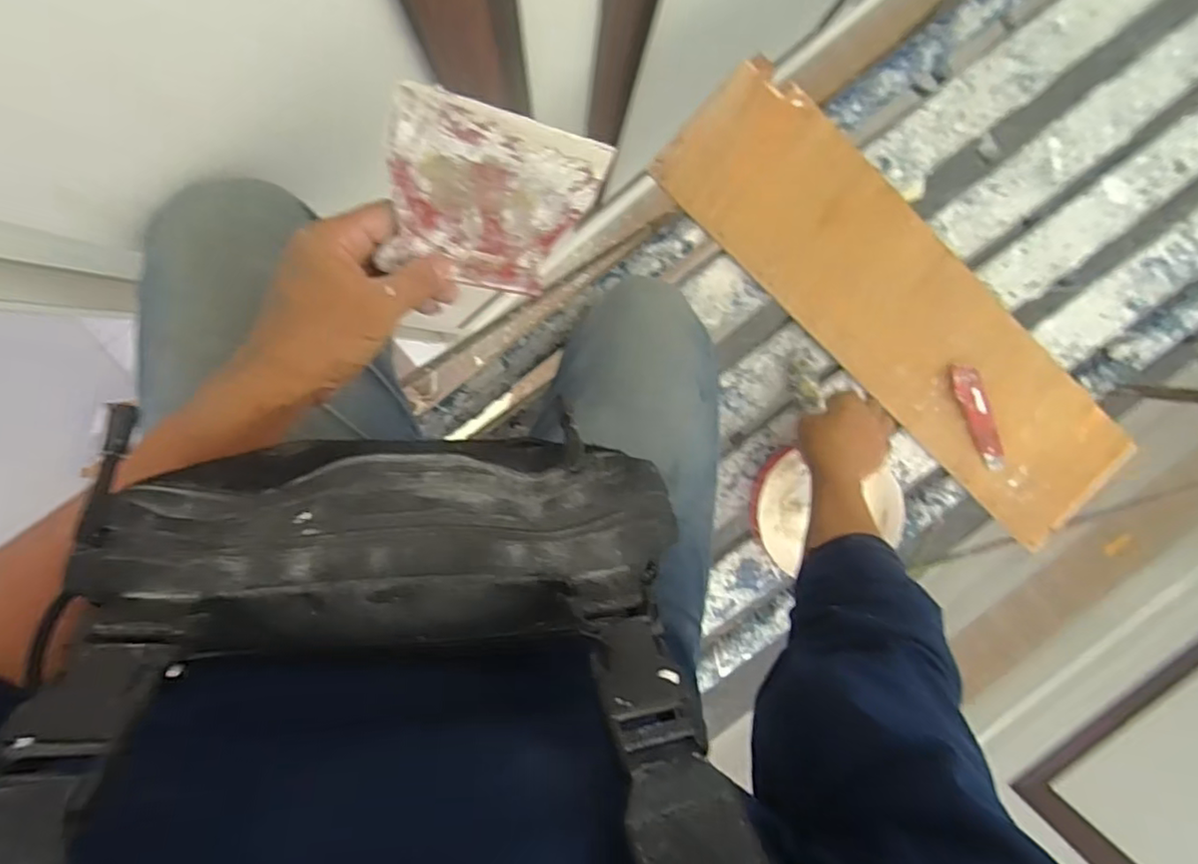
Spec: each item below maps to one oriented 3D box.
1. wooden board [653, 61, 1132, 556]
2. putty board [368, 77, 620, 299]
[{"bbox_3d":[0.374,-0.143,0.773,0.674,0.023,0.185,42,93,-8],"label":"wooden board"},{"bbox_3d":[-0.064,-0.134,0.374,0.120,0.004,0.106,4,134,-31],"label":"putty board"}]

